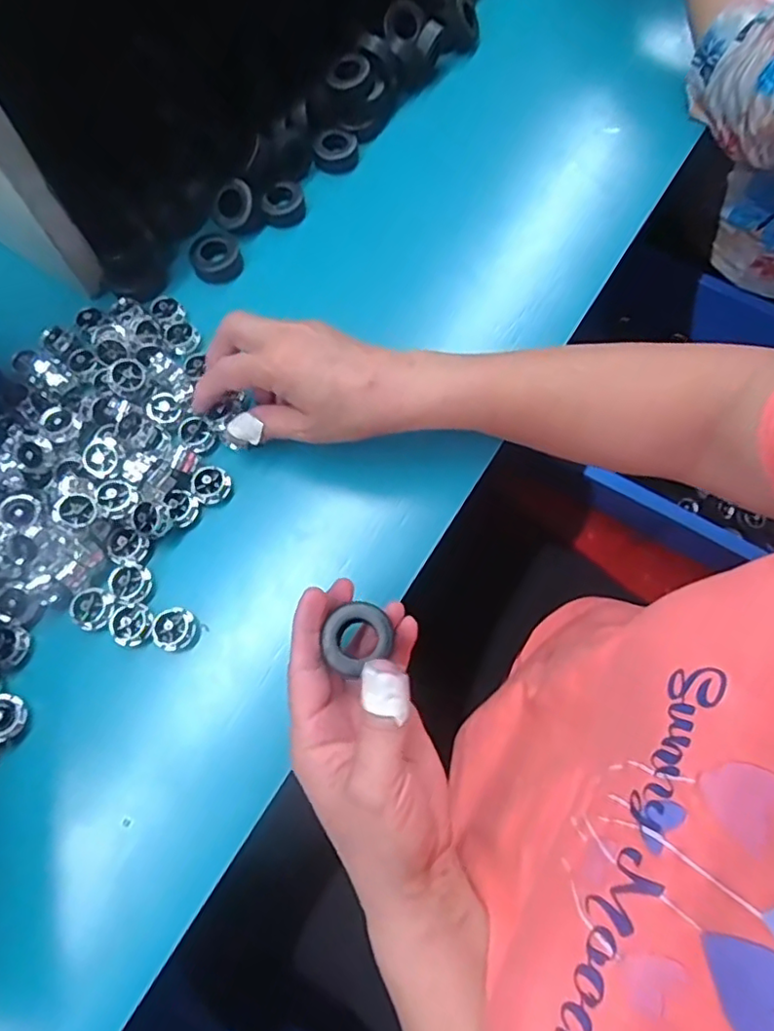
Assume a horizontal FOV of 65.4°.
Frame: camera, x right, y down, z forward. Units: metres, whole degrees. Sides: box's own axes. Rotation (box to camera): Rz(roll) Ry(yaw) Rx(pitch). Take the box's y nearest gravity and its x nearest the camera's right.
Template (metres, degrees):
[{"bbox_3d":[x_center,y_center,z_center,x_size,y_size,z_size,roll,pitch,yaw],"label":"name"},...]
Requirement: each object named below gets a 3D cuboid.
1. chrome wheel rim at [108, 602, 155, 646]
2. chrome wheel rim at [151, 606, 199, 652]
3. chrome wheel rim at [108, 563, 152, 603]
[{"bbox_3d":[-0.153,0.065,0.362,0.024,0.006,0.024,1,71,-2],"label":"chrome wheel rim"},{"bbox_3d":[-0.127,0.068,0.362,0.025,0.008,0.025,1,71,-2],"label":"chrome wheel rim"},{"bbox_3d":[-0.157,0.041,0.370,0.023,0.009,0.023,1,71,-2],"label":"chrome wheel rim"}]

